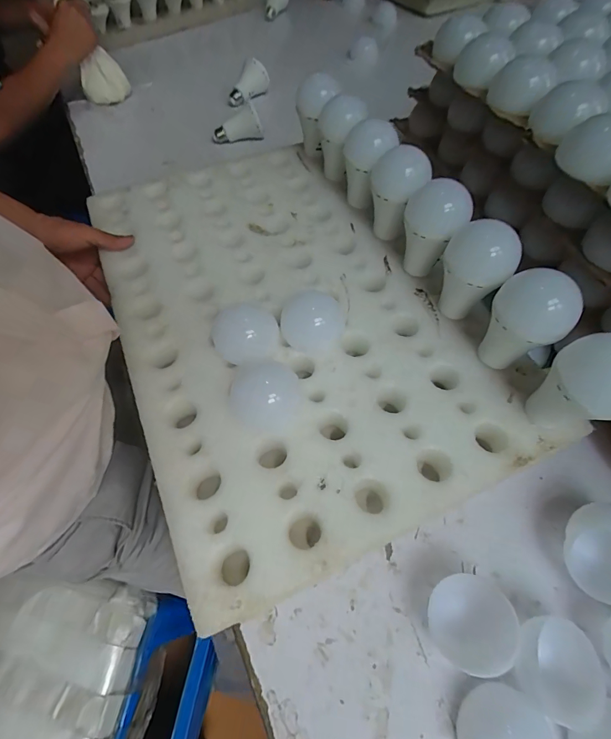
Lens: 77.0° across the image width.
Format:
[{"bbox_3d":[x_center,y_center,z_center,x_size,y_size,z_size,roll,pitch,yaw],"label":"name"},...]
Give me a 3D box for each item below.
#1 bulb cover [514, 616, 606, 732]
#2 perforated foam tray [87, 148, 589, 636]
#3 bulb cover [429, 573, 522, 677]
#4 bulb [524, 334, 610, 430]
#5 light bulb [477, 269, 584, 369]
[{"bbox_3d":[0.194,0.236,0.306,0.061,0.031,0.066,17,60,10],"label":"bulb cover"},{"bbox_3d":[-0.036,-0.081,0.426,0.320,0.029,0.534,-22,61,-14],"label":"perforated foam tray"},{"bbox_3d":[0.139,0.213,0.321,0.063,0.027,0.067,9,58,5],"label":"bulb cover"},{"bbox_3d":[0.225,0.020,0.319,0.063,0.097,0.068,0,58,0],"label":"bulb"},{"bbox_3d":[0.197,-0.039,0.354,0.067,0.089,0.060,37,65,20],"label":"light bulb"}]

